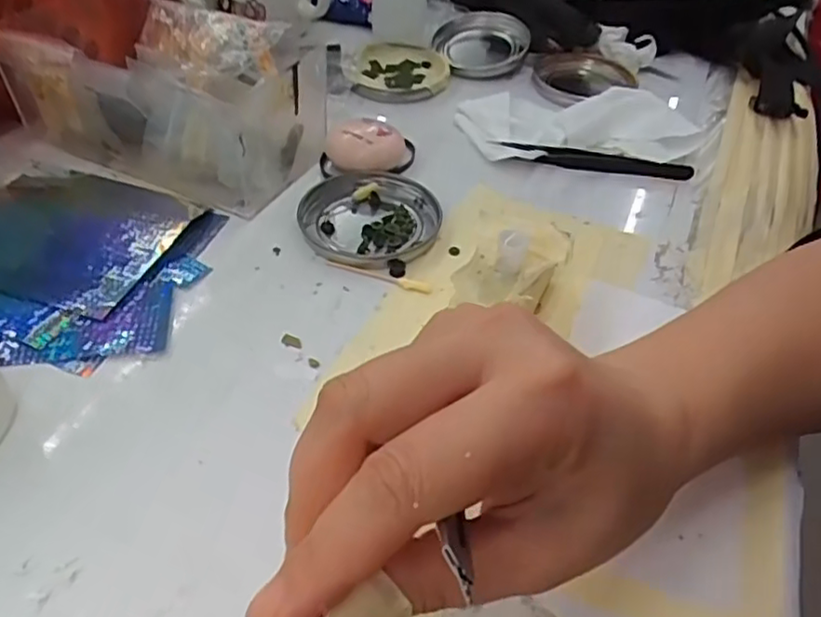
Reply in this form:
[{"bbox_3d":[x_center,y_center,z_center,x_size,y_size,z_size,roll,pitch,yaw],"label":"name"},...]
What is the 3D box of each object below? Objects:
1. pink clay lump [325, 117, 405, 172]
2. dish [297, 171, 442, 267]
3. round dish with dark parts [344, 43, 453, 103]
[{"bbox_3d":[-0.030,-0.101,0.412,0.045,0.025,0.037,13,45,9],"label":"pink clay lump"},{"bbox_3d":[-0.024,-0.052,0.375,0.077,0.010,0.076,2,45,-2],"label":"dish"},{"bbox_3d":[-0.012,-0.184,0.504,0.077,0.013,0.084,2,45,-2],"label":"round dish with dark parts"}]

